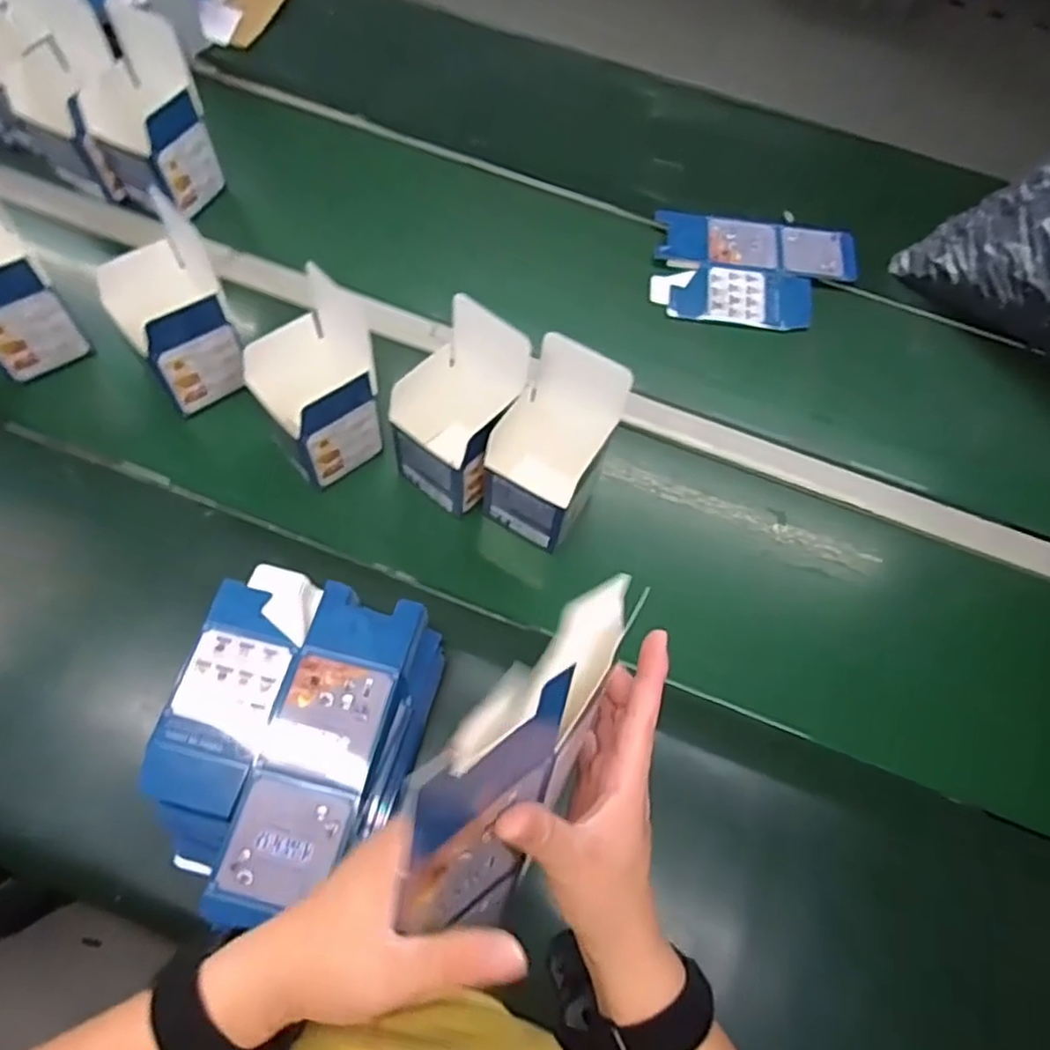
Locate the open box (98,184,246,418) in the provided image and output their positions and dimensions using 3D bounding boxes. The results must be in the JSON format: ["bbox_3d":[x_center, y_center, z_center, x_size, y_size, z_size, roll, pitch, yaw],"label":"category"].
[{"bbox_3d":[-0.325,-0.192,0.654,0.095,0.126,0.103,-31,67,-15],"label":"open box"}]

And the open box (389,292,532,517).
[{"bbox_3d":[-0.057,-0.098,0.623,0.095,0.165,0.111,38,68,18],"label":"open box"}]

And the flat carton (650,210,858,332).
[{"bbox_3d":[0.269,-0.299,0.815,0.228,0.027,0.151,7,62,4],"label":"flat carton"}]

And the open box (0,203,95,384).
[{"bbox_3d":[-0.497,-0.219,0.661,0.086,0.121,0.093,-38,68,-18],"label":"open box"}]

